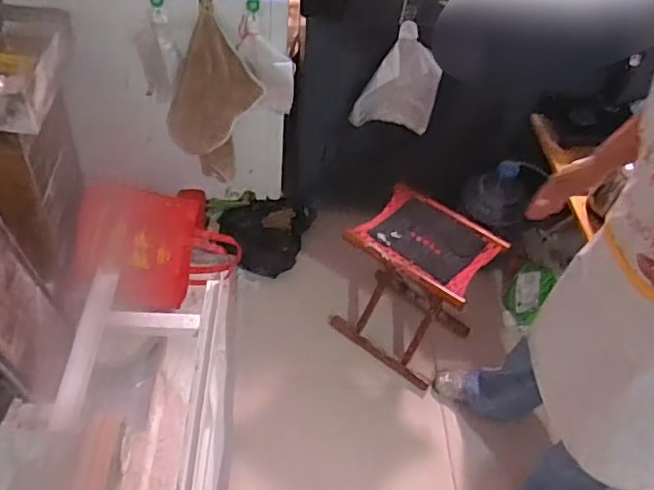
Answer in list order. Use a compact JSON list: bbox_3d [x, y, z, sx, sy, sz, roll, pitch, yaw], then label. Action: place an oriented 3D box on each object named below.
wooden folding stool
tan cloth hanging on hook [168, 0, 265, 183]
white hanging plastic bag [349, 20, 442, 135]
[{"bbox_3d":[0.240,0.105,1.728,0.347,0.423,0.290,31,52,20],"label":"wooden folding stool"},{"bbox_3d":[-0.322,-0.393,1.755,0.255,0.556,0.097,-5,49,-11],"label":"tan cloth hanging on hook"},{"bbox_3d":[0.190,-0.443,1.694,0.222,0.316,0.058,15,49,7],"label":"white hanging plastic bag"}]

